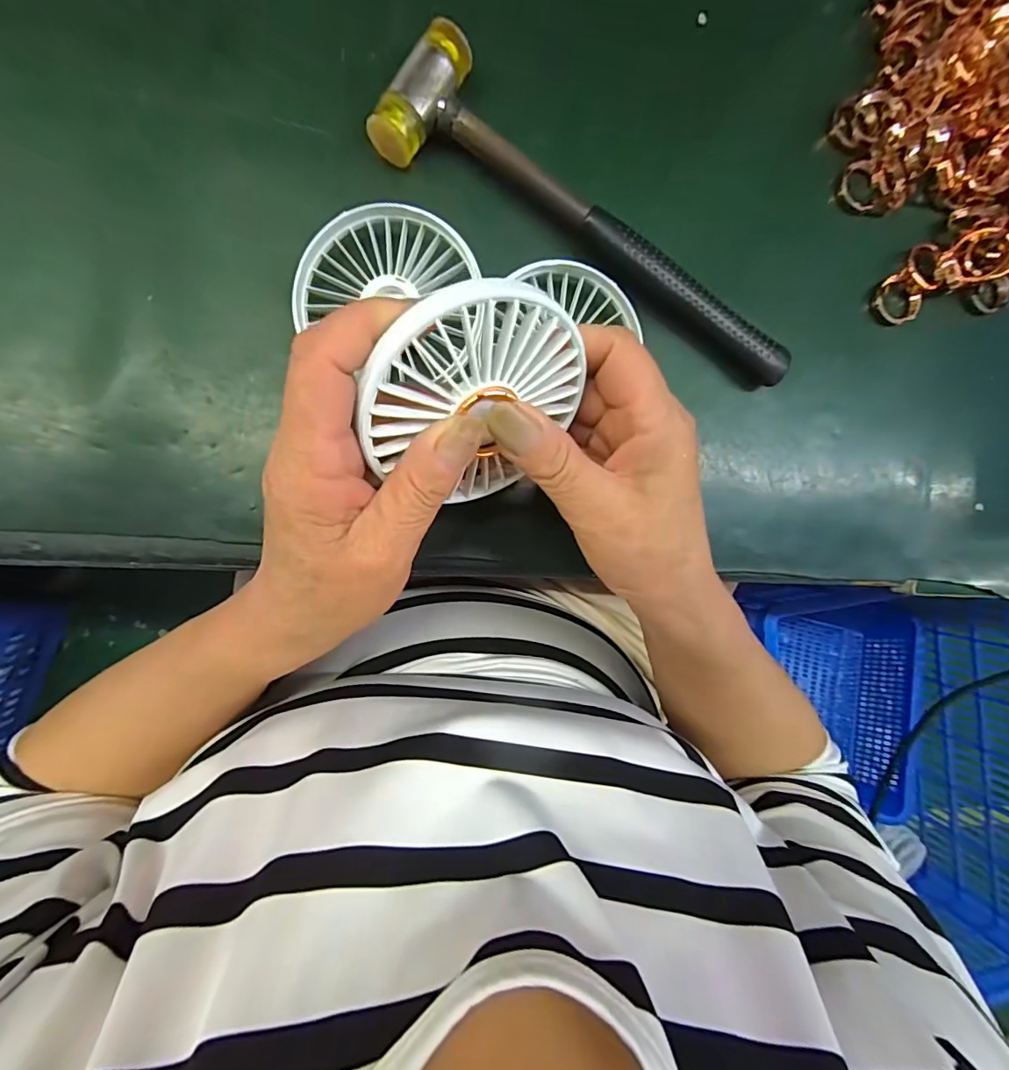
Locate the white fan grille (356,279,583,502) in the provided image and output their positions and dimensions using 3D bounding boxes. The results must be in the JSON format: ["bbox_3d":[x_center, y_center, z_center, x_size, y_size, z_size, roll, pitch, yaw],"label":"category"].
[{"bbox_3d":[-0.009,-0.049,0.177,0.080,0.081,0.011,-44,54,19],"label":"white fan grille"}]

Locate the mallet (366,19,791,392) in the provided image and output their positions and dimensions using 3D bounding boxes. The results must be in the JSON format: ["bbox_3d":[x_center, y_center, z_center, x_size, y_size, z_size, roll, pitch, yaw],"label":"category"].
[{"bbox_3d":[0.054,-0.160,0.252,0.237,0.023,0.058,28,89,-9],"label":"mallet"}]

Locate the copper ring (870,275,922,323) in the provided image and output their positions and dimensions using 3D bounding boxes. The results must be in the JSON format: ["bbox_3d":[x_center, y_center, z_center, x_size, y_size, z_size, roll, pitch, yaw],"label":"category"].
[{"bbox_3d":[0.228,-0.136,0.285,0.024,0.008,0.027,-23,96,-6],"label":"copper ring"}]

